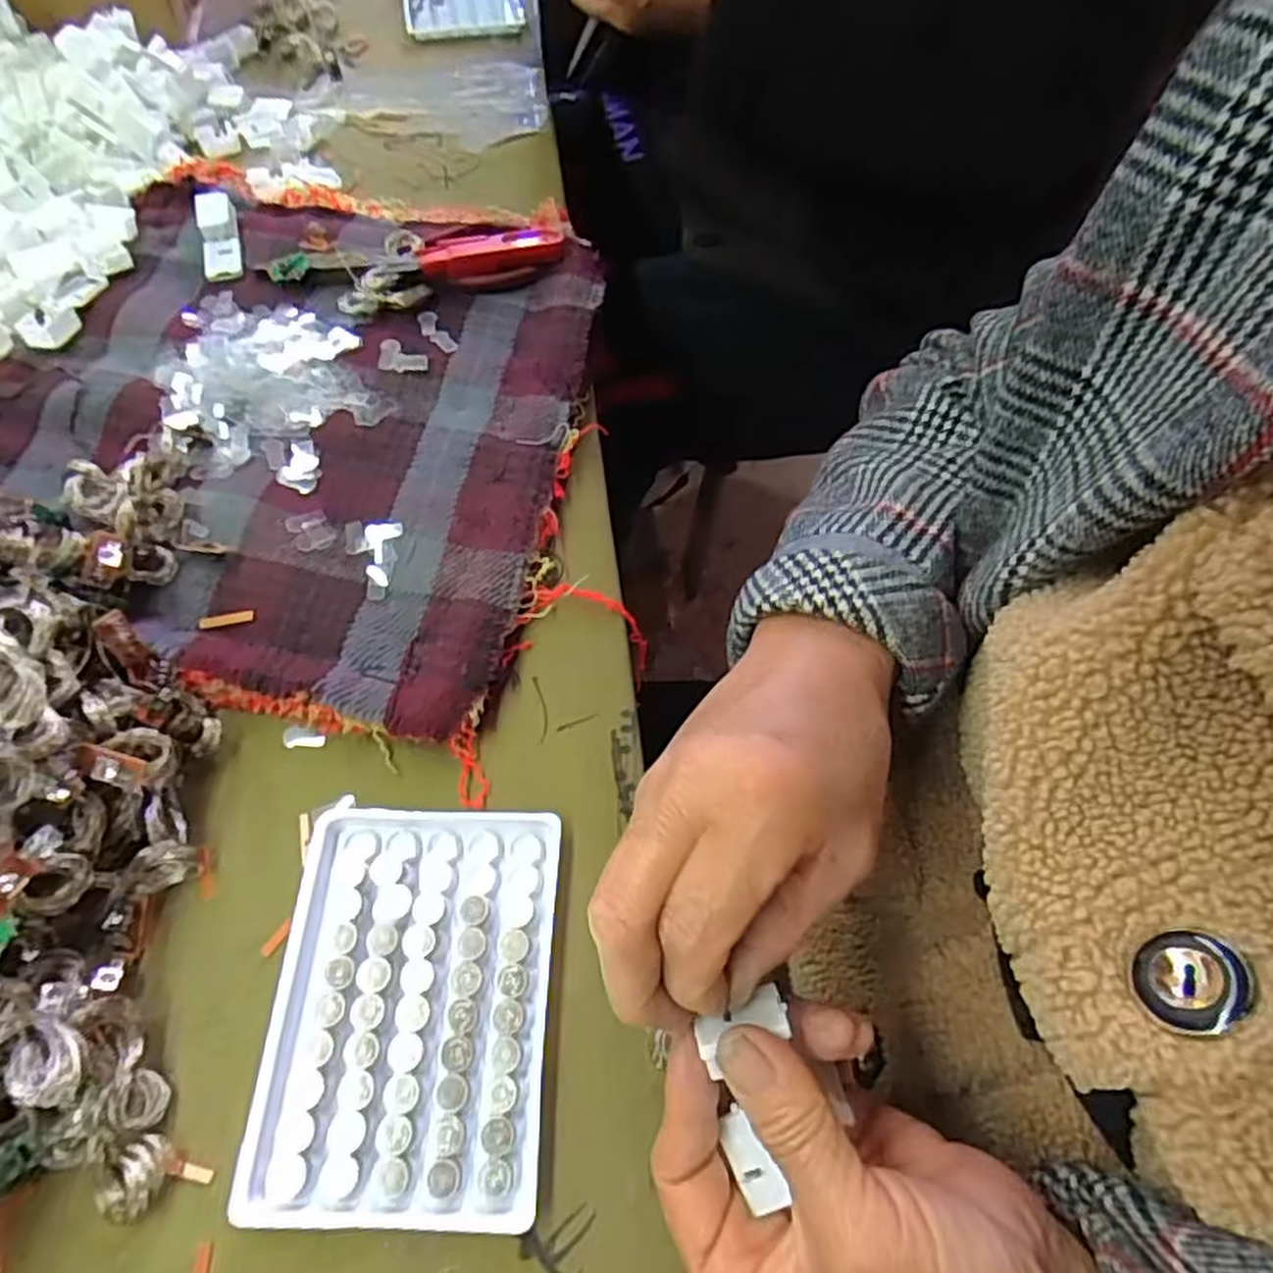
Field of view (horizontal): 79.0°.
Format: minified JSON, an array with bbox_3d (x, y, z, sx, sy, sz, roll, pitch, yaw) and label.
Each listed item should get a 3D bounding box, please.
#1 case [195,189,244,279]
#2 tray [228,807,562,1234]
[{"bbox_3d":[-0.240,-0.230,0.445,0.021,0.007,0.056,-12,79,-10],"label":"case"},{"bbox_3d":[-0.079,0.125,0.269,0.094,0.009,0.128,2,61,-2],"label":"tray"}]

